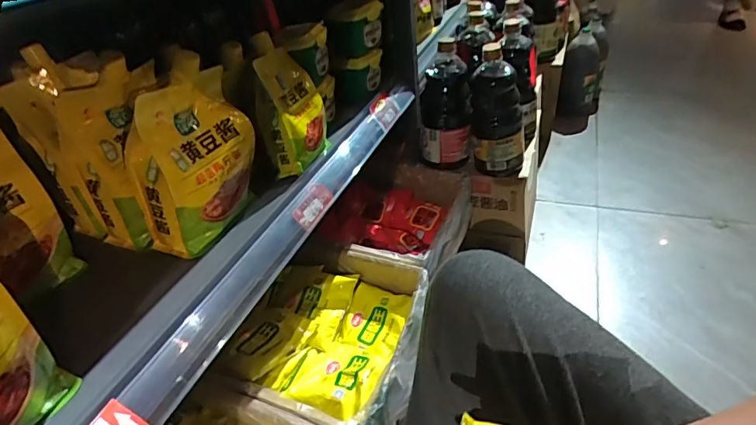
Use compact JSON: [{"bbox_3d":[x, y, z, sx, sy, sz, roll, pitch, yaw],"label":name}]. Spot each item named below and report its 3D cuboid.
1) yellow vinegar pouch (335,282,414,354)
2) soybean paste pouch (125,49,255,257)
[{"bbox_3d":[-0.005,0.169,0.764,0.097,0.027,0.120,8,38,19],"label":"yellow vinegar pouch"},{"bbox_3d":[-0.199,-0.061,0.510,0.066,0.188,0.131,17,42,29],"label":"soybean paste pouch"}]

